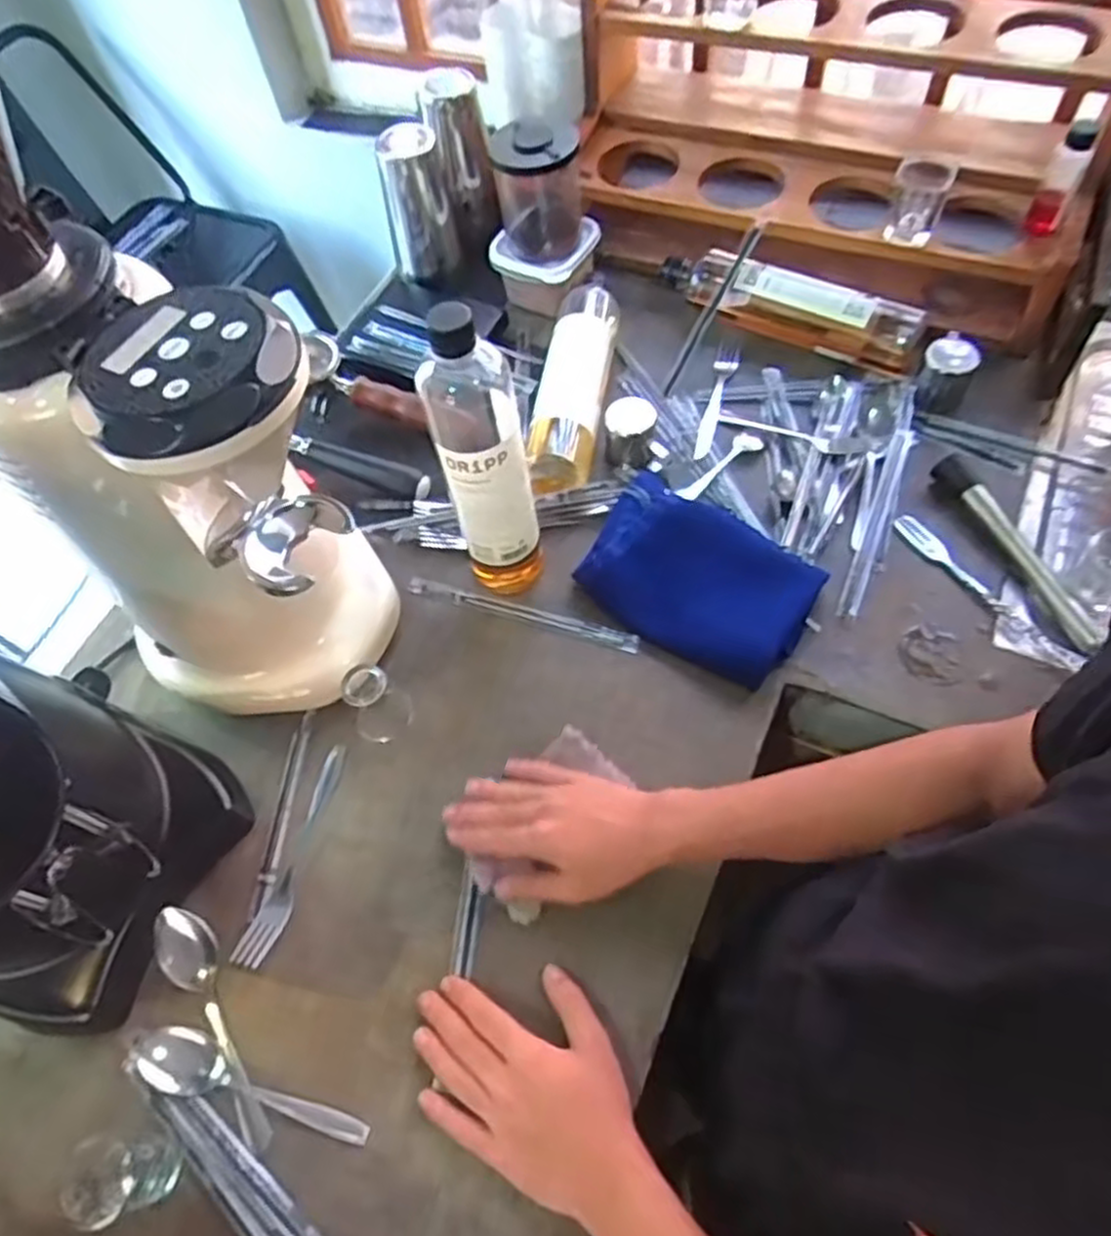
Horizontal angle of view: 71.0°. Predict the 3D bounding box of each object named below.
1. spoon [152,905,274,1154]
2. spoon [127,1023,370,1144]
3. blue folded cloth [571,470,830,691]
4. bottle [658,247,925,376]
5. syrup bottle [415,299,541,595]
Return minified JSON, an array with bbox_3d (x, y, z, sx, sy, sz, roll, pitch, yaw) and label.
[{"bbox_3d":[-0.237,0.277,0.530,0.036,0.028,0.166,-29,61,-12],"label":"spoon"},{"bbox_3d":[-0.206,0.308,0.515,0.172,0.023,0.036,11,61,12],"label":"spoon"},{"bbox_3d":[0.123,-0.038,0.670,0.190,0.041,0.133,24,64,19],"label":"blue folded cloth"},{"bbox_3d":[0.240,-0.330,0.814,0.269,0.062,0.049,26,65,19],"label":"bottle"},{"bbox_3d":[-0.053,-0.109,0.595,0.065,0.276,0.053,-11,59,-1],"label":"syrup bottle"}]

